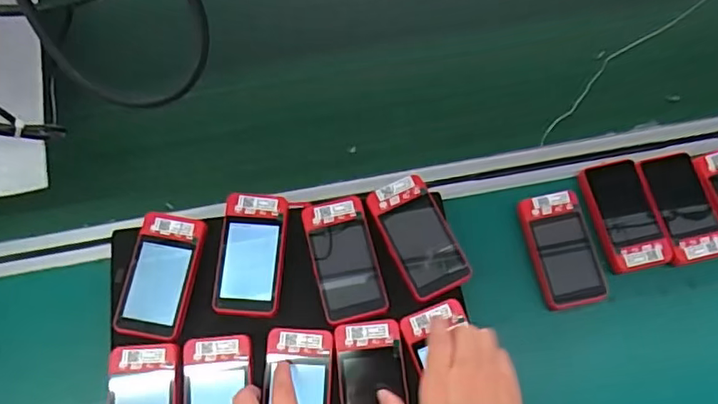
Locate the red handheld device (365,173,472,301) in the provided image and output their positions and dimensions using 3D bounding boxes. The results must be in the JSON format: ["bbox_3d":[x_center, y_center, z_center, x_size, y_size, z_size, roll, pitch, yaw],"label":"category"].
[{"bbox_3d":[0.060,0.034,0.568,0.064,0.014,0.119,-24,73,-7],"label":"red handheld device"}]

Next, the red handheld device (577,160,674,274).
[{"bbox_3d":[0.285,0.013,0.613,0.067,0.011,0.118,-12,72,-3],"label":"red handheld device"}]

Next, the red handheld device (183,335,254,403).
[{"bbox_3d":[-0.130,0.185,0.523,0.063,0.014,0.119,-3,72,0],"label":"red handheld device"}]

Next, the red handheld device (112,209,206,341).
[{"bbox_3d":[-0.194,0.071,0.555,0.067,0.014,0.119,8,72,4],"label":"red handheld device"}]

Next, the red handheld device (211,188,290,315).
[{"bbox_3d":[-0.106,0.051,0.561,0.063,0.014,0.119,4,72,2],"label":"red handheld device"}]

